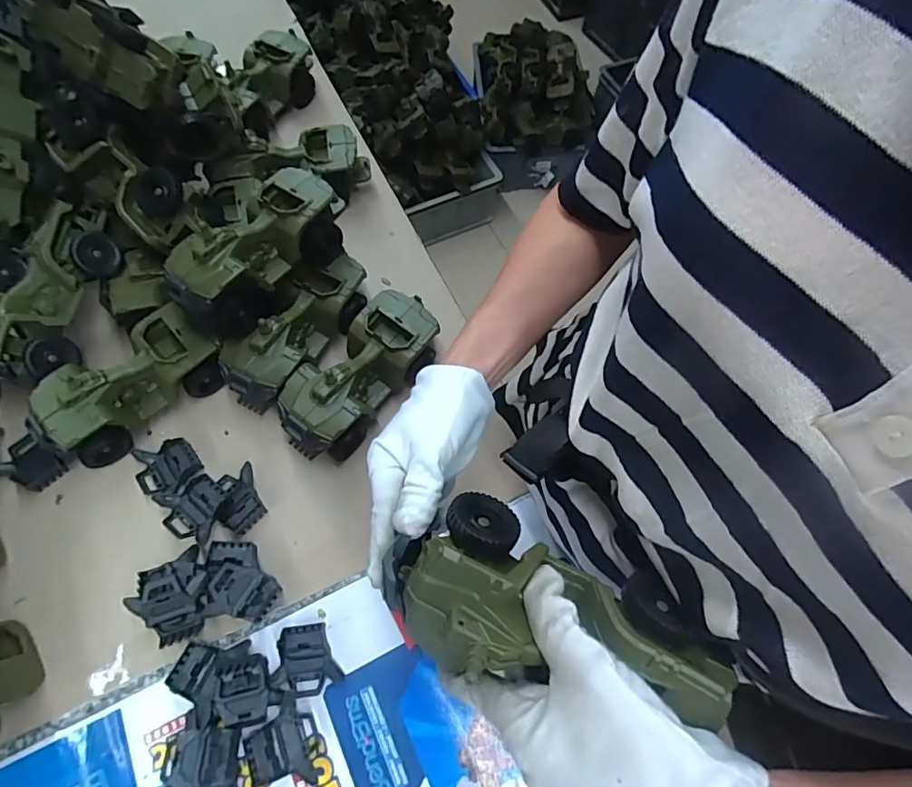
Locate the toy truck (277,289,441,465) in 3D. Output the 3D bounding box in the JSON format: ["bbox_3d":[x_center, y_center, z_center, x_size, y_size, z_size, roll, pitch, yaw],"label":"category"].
[{"bbox_3d":[-0.099,-0.019,0.529,0.081,0.078,0.187,36,68,13],"label":"toy truck"}]

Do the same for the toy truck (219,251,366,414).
[{"bbox_3d":[-0.163,-0.063,0.545,0.072,0.079,0.184,34,68,12],"label":"toy truck"}]

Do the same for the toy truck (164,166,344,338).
[{"bbox_3d":[-0.198,-0.142,0.511,0.086,0.074,0.183,36,68,12],"label":"toy truck"}]

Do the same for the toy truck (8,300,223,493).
[{"bbox_3d":[-0.354,-0.003,0.507,0.220,0.080,0.113,-41,73,-19],"label":"toy truck"}]

